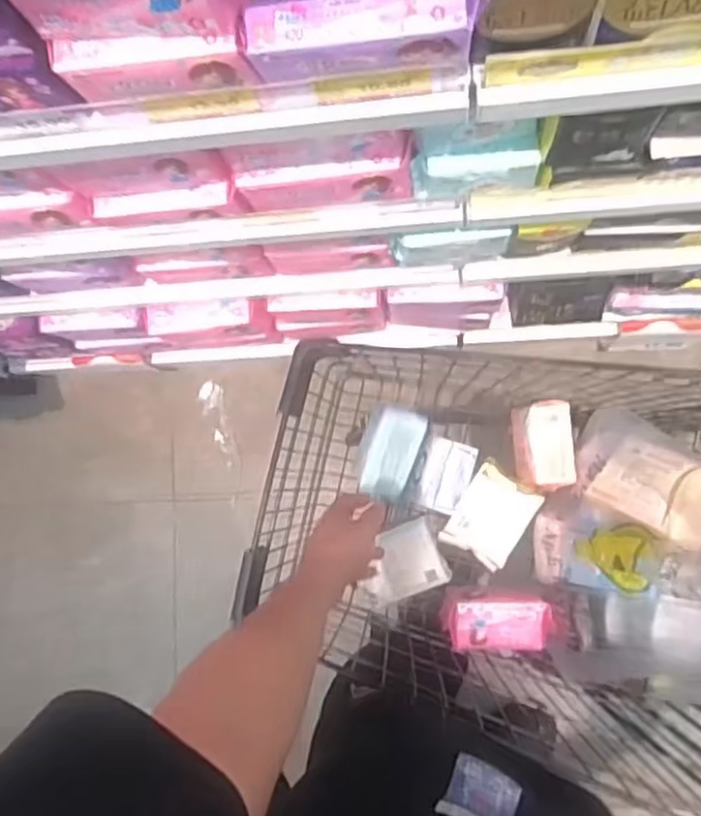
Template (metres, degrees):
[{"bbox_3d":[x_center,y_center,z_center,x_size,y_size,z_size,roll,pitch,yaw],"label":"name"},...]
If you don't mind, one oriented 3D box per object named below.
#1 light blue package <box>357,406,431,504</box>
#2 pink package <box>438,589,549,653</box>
[{"bbox_3d":[0.060,0.062,0.932,0.076,0.050,0.117,15,89,8],"label":"light blue package"},{"bbox_3d":[0.191,0.282,0.932,0.140,0.044,0.067,1,87,8],"label":"pink package"}]

